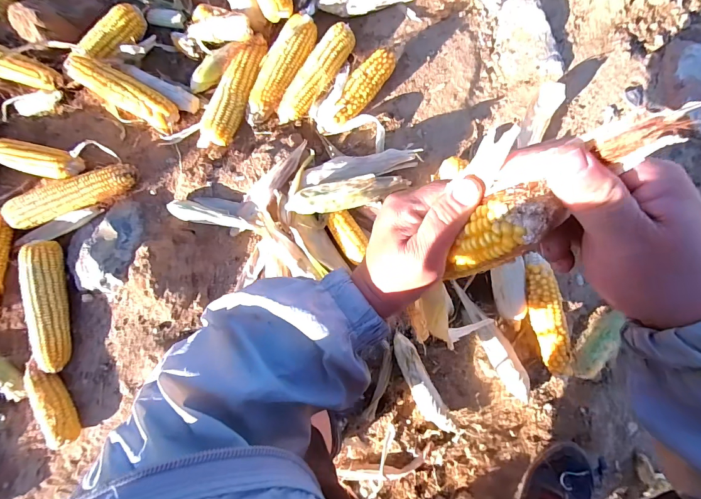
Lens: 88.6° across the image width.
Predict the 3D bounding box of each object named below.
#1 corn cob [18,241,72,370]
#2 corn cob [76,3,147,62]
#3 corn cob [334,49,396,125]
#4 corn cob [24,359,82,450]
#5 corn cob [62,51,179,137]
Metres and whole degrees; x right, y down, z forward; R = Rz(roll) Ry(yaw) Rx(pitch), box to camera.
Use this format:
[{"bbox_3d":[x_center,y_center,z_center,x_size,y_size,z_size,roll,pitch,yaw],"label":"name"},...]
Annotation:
[{"bbox_3d":[-0.453,0.085,0.531,0.049,0.040,0.193,-9,87,3],"label":"corn cob"},{"bbox_3d":[-0.385,-0.354,0.595,0.058,0.046,0.109,45,90,4],"label":"corn cob"},{"bbox_3d":[0.020,-0.253,0.570,0.045,0.047,0.135,37,90,4],"label":"corn cob"},{"bbox_3d":[-0.437,0.223,0.528,0.040,0.044,0.131,-29,88,5],"label":"corn cob"},{"bbox_3d":[-0.368,-0.254,0.577,0.182,0.049,0.053,30,89,4],"label":"corn cob"}]

